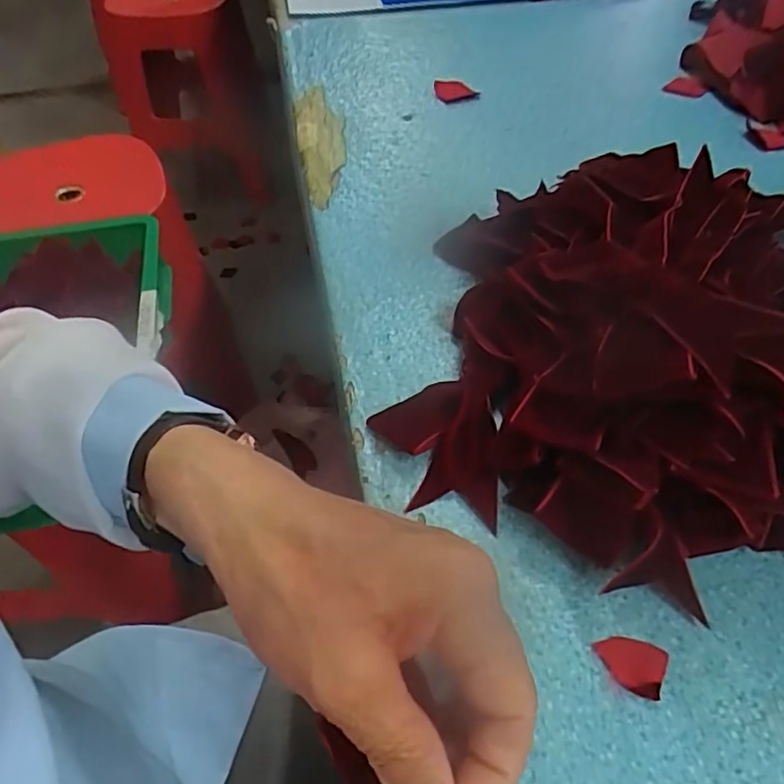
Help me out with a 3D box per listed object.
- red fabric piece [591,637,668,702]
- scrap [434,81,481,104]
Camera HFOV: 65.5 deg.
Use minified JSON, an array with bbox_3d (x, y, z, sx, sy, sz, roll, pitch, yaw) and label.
[{"bbox_3d":[0.097,0.110,0.249,0.027,0.004,0.021,20,55,17],"label":"red fabric piece"},{"bbox_3d":[0.059,-0.276,0.560,0.039,0.013,0.028,0,51,2],"label":"scrap"}]

